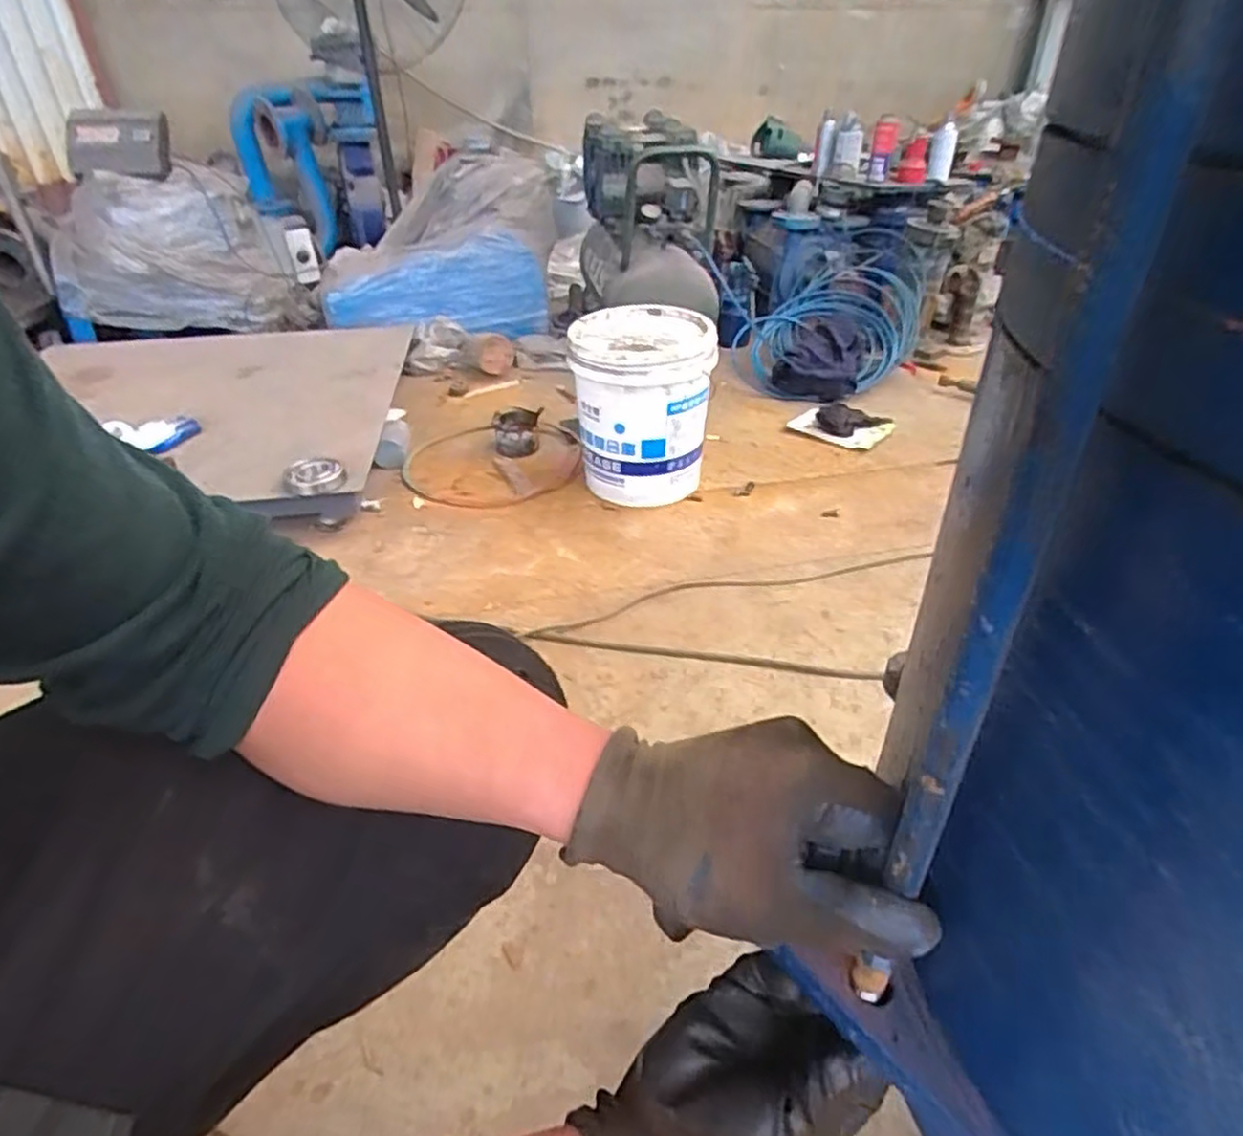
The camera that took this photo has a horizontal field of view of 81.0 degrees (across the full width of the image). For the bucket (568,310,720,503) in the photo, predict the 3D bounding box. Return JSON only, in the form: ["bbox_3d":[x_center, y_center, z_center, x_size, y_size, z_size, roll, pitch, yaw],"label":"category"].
[{"bbox_3d":[0.042,-0.312,1.442,0.270,0.324,0.241,1,35,3],"label":"bucket"}]

